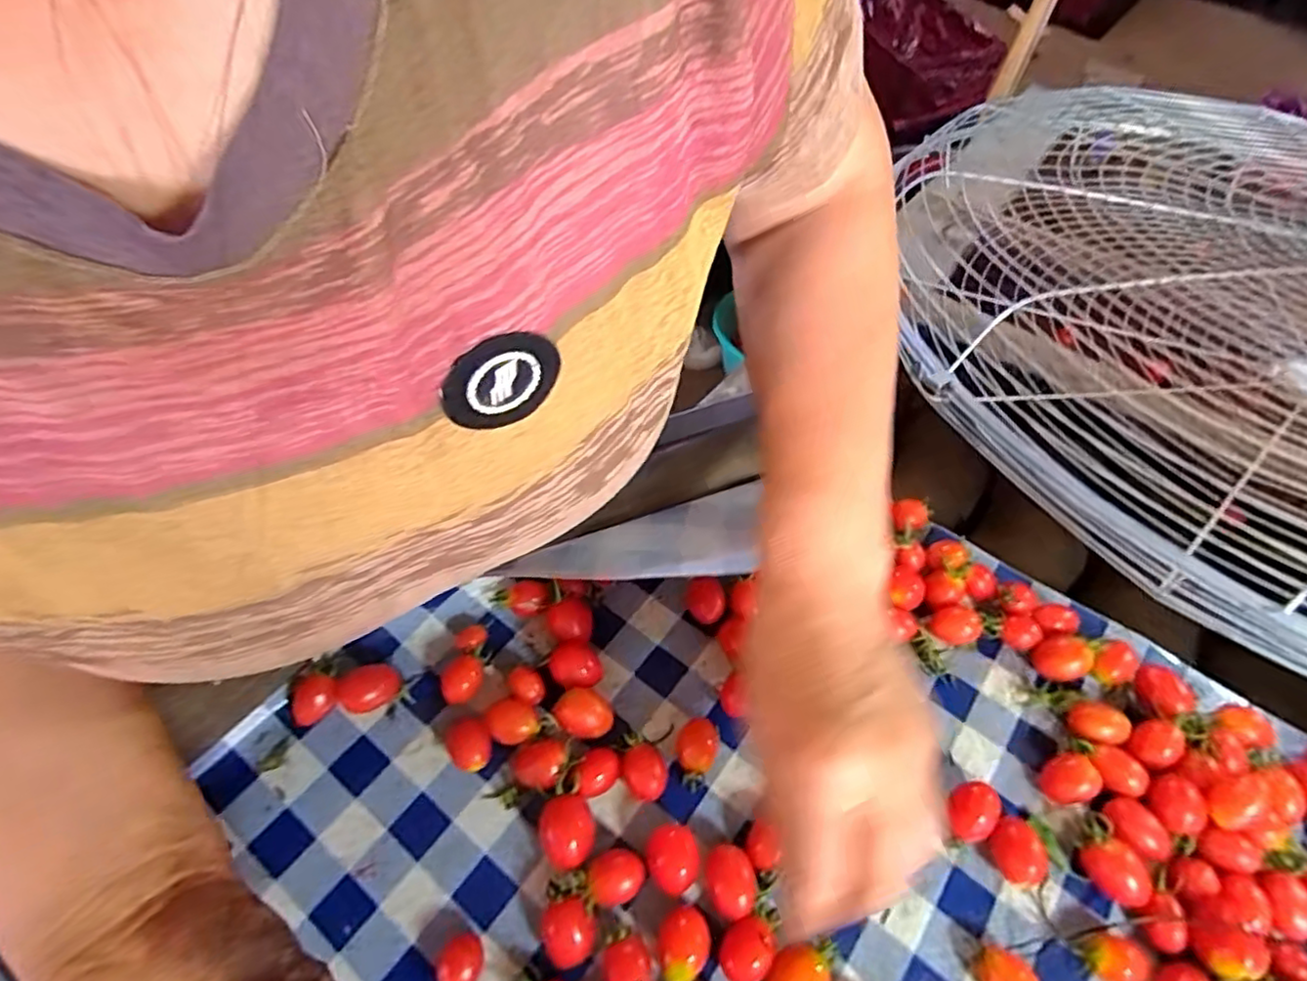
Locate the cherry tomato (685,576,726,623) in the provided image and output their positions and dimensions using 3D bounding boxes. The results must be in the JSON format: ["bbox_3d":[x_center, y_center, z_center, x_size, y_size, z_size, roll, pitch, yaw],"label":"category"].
[{"bbox_3d":[0.033,0.071,0.414,0.021,0.020,0.028,-15,59,-9],"label":"cherry tomato"}]

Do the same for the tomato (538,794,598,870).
[{"bbox_3d":[-0.044,0.177,0.338,0.027,0.019,0.031,-18,60,-11],"label":"tomato"}]

